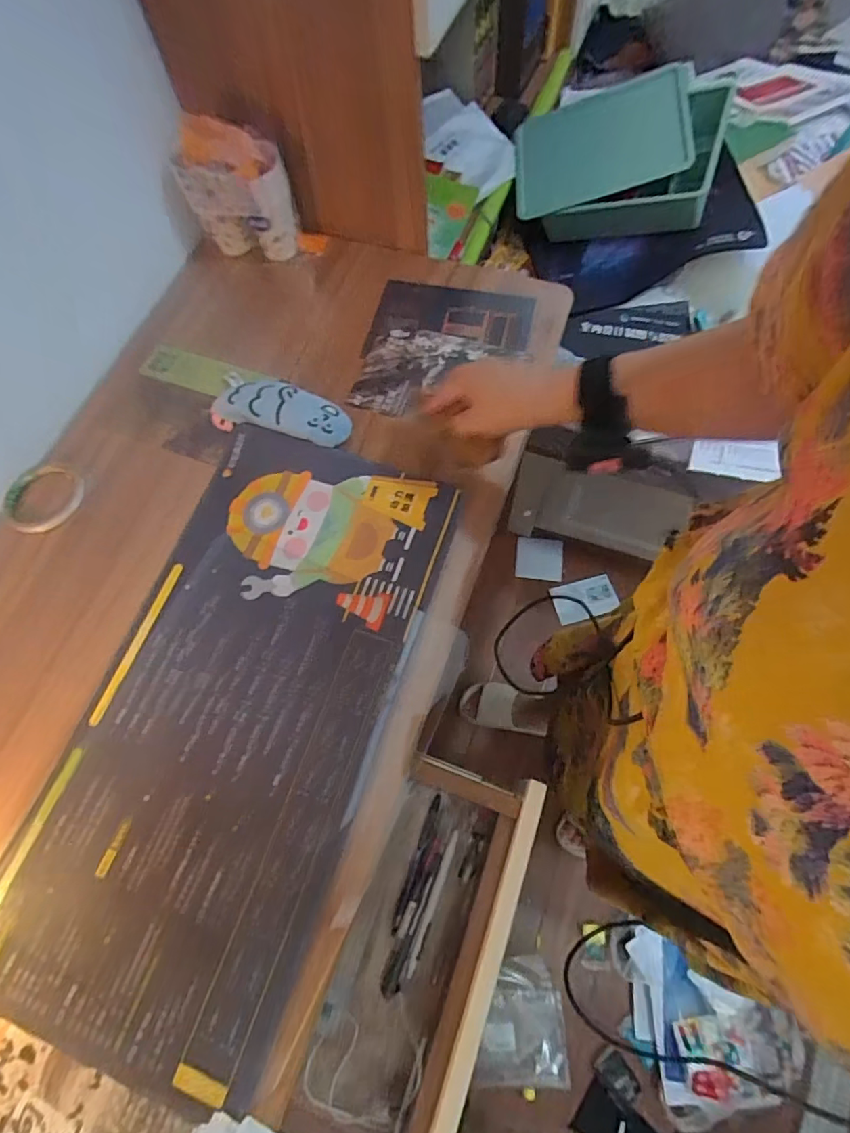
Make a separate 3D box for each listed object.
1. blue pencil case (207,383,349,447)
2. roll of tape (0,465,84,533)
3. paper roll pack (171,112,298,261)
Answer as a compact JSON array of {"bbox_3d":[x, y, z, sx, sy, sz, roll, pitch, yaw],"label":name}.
[{"bbox_3d":[-0.167,-0.185,0.616,0.160,0.036,0.065,15,70,7],"label":"blue pencil case"},{"bbox_3d":[-0.443,-0.082,0.600,0.083,0.017,0.087,0,68,1],"label":"roll of tape"},{"bbox_3d":[-0.238,-0.472,0.660,0.125,0.152,0.080,-25,70,-9],"label":"paper roll pack"}]

